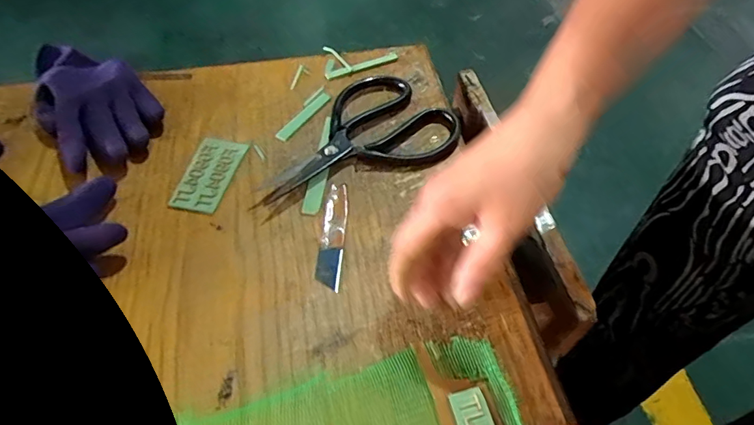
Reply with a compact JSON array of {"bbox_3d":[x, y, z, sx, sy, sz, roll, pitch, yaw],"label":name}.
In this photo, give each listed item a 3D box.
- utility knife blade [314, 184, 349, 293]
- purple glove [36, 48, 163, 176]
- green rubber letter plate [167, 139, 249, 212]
[{"bbox_3d":[-0.034,0.016,0.365,0.019,0.007,0.091,4,53,2],"label":"utility knife blade"},{"bbox_3d":[-0.271,-0.110,0.441,0.090,0.031,0.194,-34,61,-23],"label":"purple glove"},{"bbox_3d":[-0.144,-0.033,0.401,0.043,0.006,0.076,12,54,8],"label":"green rubber letter plate"}]

